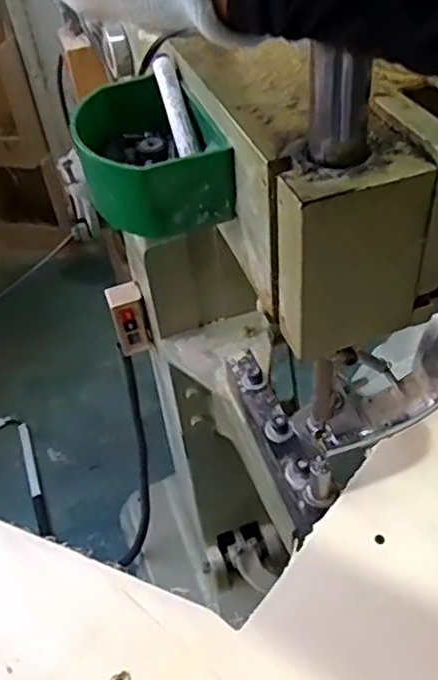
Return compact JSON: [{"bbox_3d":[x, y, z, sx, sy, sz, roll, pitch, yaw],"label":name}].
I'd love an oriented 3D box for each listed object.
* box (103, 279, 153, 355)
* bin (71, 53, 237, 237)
[{"bbox_3d":[-0.140,-0.032,1.001,0.054,0.115,0.044,-16,44,-10],"label":"box"},{"bbox_3d":[-0.055,-0.141,0.474,0.097,0.055,0.149,-14,44,-9],"label":"bin"}]

